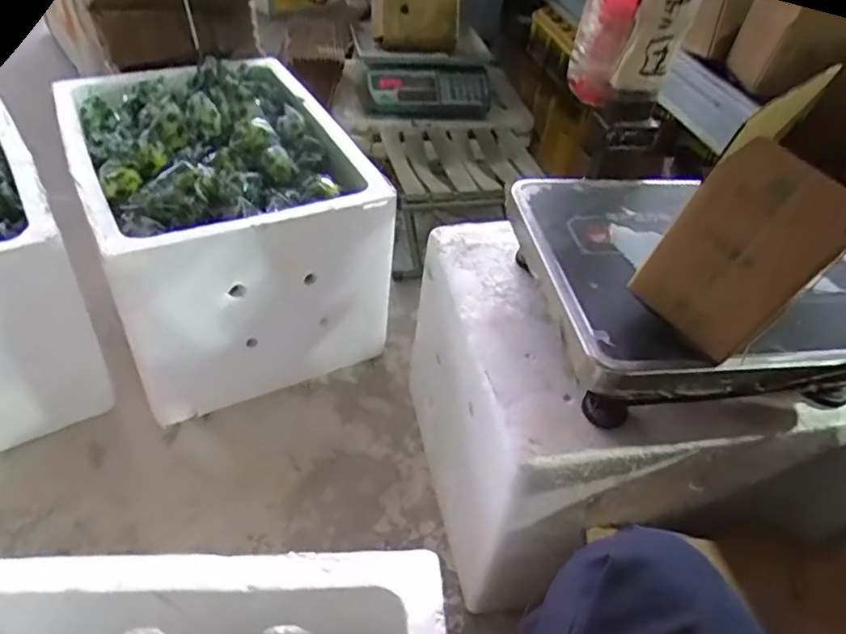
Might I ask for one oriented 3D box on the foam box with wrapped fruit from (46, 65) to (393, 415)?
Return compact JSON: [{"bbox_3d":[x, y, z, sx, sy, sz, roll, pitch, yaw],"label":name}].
[{"bbox_3d":[-0.326,-0.166,1.023,0.380,0.313,0.507,-18,48,-25],"label":"foam box with wrapped fruit"}]

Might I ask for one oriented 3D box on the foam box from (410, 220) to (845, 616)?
[{"bbox_3d":[0.264,0.113,0.839,0.488,0.351,0.377,-5,44,-13],"label":"foam box"}]

